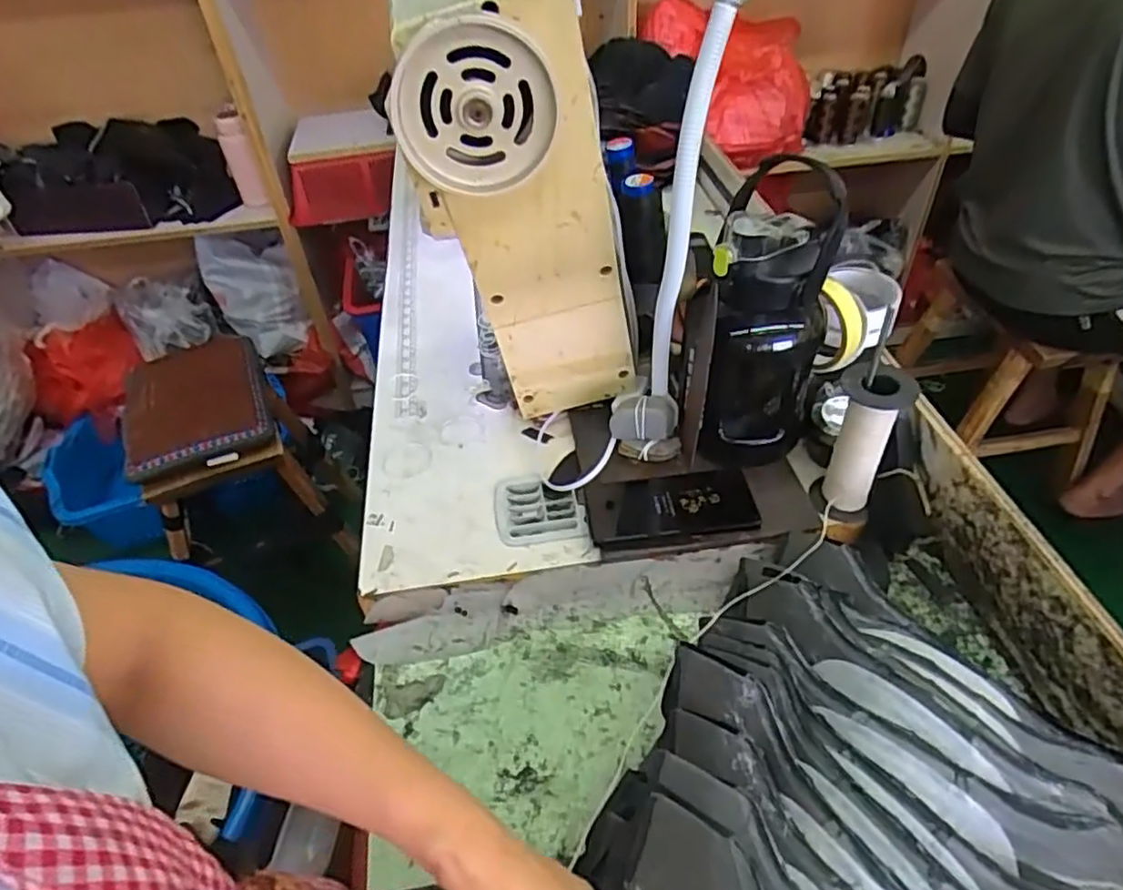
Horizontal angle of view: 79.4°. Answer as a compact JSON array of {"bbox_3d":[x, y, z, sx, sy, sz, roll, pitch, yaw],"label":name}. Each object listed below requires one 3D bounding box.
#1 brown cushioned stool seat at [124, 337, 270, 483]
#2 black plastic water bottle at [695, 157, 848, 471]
[{"bbox_3d":[-0.668,-0.075,1.231,0.235,0.036,0.305,-20,45,-16],"label":"brown cushioned stool seat"},{"bbox_3d":[0.180,-0.096,0.617,0.106,0.246,0.100,11,45,16],"label":"black plastic water bottle"}]

